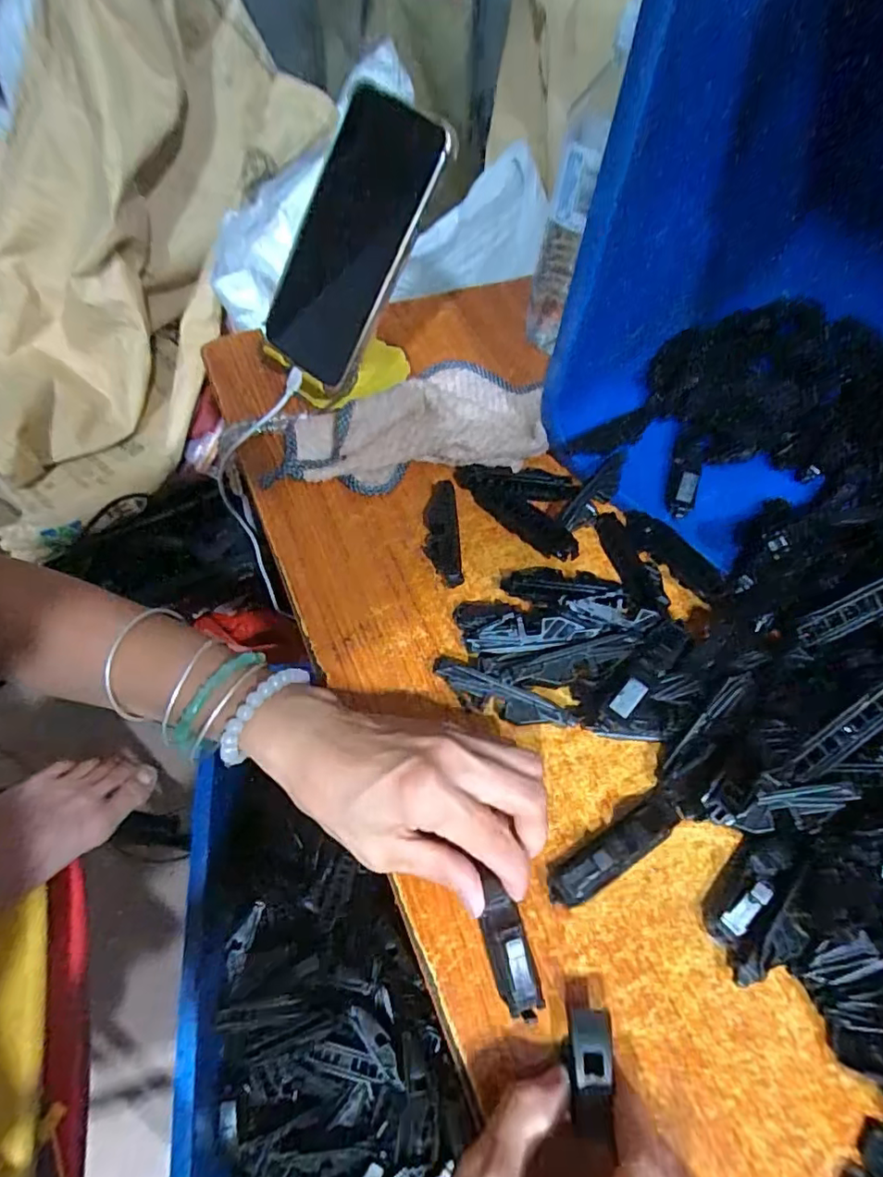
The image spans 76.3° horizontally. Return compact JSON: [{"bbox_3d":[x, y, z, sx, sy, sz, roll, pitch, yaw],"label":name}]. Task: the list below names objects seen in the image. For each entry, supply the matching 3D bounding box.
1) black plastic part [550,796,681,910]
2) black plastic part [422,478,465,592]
[{"bbox_3d":[0.086,0.128,0.276,0.076,0.021,0.021,-26,64,-18],"label":"black plastic part"},{"bbox_3d":[0.000,-0.038,0.374,0.022,0.011,0.080,-2,59,-5],"label":"black plastic part"}]

